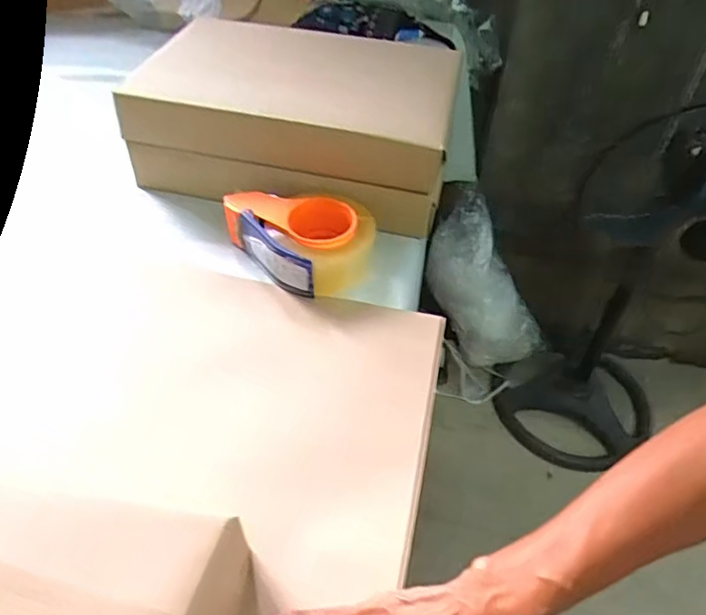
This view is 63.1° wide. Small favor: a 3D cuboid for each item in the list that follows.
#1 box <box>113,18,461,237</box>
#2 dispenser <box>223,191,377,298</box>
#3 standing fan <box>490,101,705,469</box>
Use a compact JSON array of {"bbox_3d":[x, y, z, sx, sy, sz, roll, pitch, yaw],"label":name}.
[{"bbox_3d":[-0.069,-0.250,0.755,0.388,0.126,0.258,9,45,5],"label":"box"},{"bbox_3d":[-0.047,-0.084,0.655,0.135,0.063,0.160,-30,54,-29],"label":"dispenser"},{"bbox_3d":[0.613,-0.054,1.260,0.373,0.840,0.410,24,48,18],"label":"standing fan"}]

